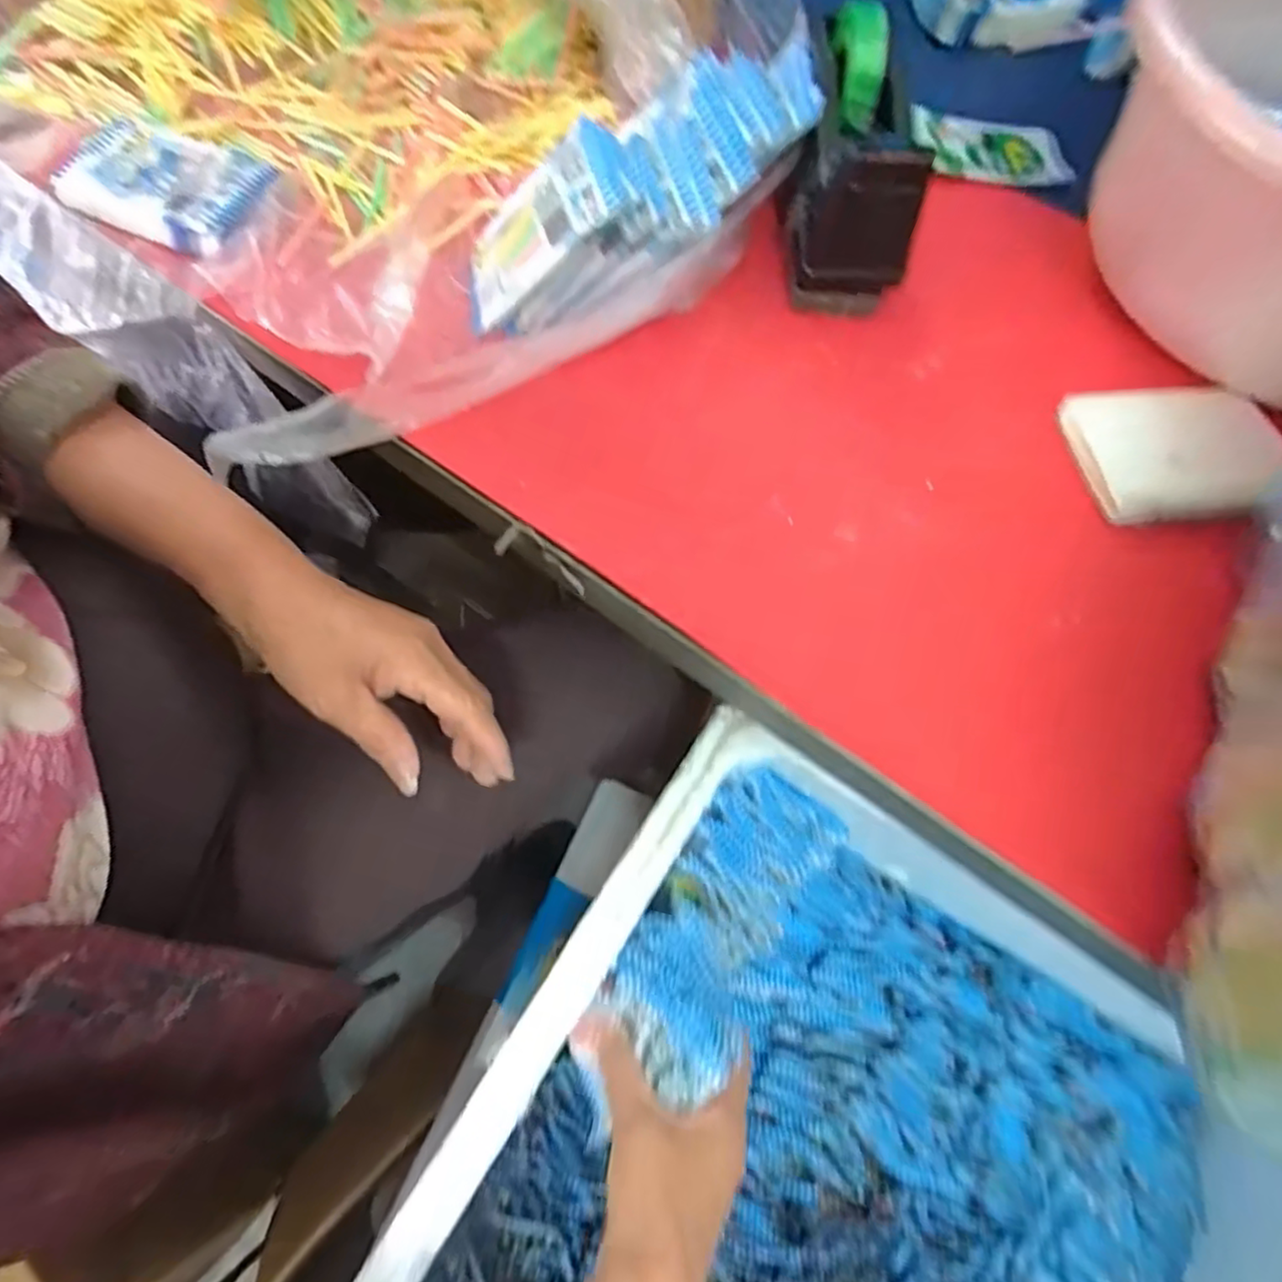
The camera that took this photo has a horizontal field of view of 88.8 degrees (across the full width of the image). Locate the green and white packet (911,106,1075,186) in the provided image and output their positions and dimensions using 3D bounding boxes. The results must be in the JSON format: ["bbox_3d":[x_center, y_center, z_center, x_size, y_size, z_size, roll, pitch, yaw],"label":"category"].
[{"bbox_3d":[0.225,-0.320,0.425,0.093,0.012,0.058,3,66,-1],"label":"green and white packet"}]

